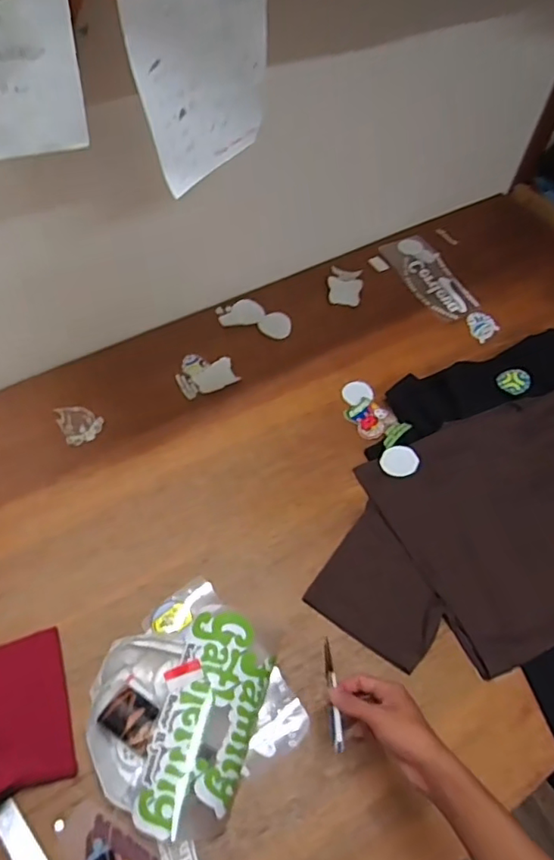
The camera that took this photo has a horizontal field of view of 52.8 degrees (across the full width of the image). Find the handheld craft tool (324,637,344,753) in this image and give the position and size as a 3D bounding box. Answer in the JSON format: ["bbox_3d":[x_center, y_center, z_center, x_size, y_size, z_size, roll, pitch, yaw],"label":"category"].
[{"bbox_3d":[0.064,0.299,0.638,0.011,0.016,0.123,0,48,-5],"label":"handheld craft tool"}]

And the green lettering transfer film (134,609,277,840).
[{"bbox_3d":[-0.076,0.340,0.661,0.105,0.057,0.234,15,57,3],"label":"green lettering transfer film"}]

